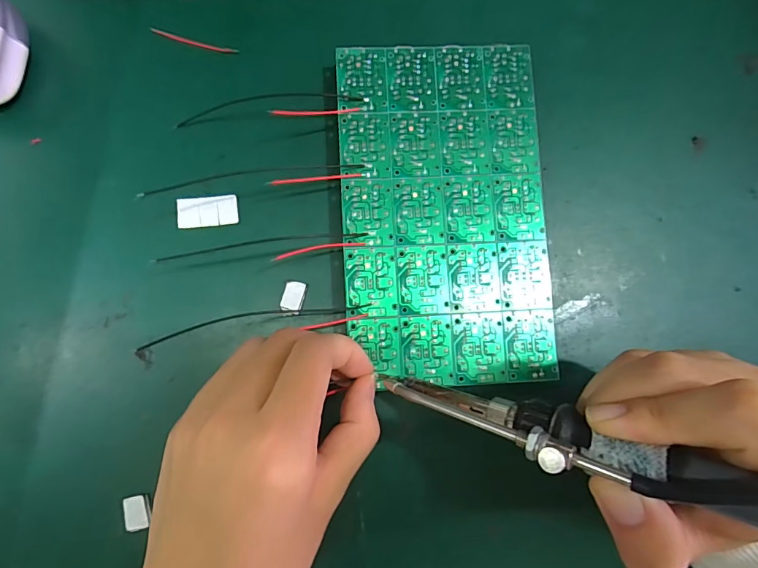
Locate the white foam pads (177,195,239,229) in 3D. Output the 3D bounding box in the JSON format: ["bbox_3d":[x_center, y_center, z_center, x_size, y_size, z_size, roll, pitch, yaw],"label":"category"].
[{"bbox_3d":[-0.089,-0.038,0.226,0.030,0.004,0.016,-6,84,-4],"label":"white foam pads"}]

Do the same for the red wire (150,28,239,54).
[{"bbox_3d":[-0.101,-0.131,0.235,0.048,0.004,0.005,14,83,-2],"label":"red wire"}]

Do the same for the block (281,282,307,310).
[{"bbox_3d":[-0.044,0.006,0.225,0.010,0.005,0.015,13,83,-2],"label":"block"}]

